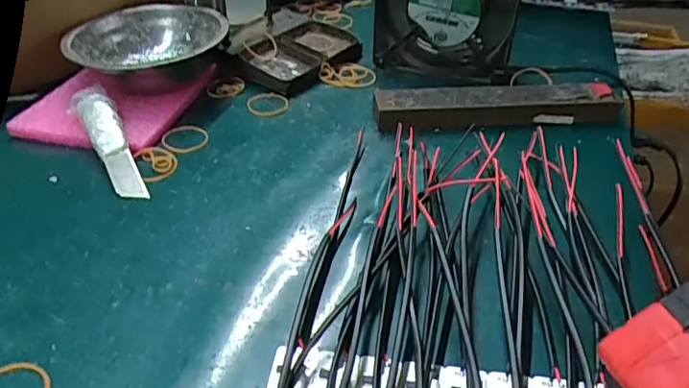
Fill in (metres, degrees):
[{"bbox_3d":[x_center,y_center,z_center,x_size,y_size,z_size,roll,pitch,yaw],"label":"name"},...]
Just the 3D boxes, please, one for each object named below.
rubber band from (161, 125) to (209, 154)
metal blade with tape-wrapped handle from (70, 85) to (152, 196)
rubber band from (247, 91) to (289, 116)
[{"bbox_3d":[-0.119,-0.042,0.405,0.033,0.004,0.039,0,38,-2],"label":"rubber band"},{"bbox_3d":[-0.162,-0.037,0.377,0.024,0.010,0.112,-21,60,-26],"label":"metal blade with tape-wrapped handle"},{"bbox_3d":[-0.062,-0.074,0.448,0.033,0.004,0.034,1,38,-1],"label":"rubber band"}]

